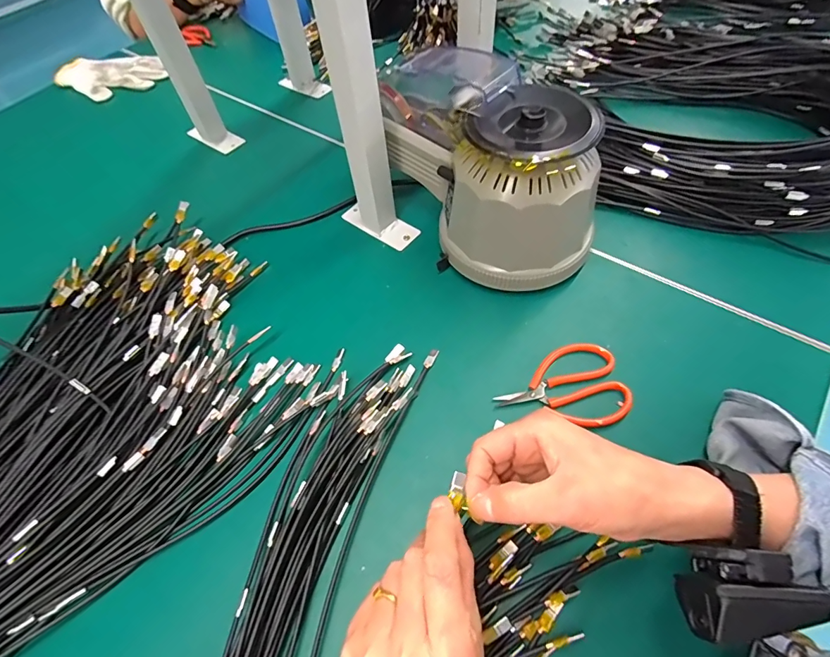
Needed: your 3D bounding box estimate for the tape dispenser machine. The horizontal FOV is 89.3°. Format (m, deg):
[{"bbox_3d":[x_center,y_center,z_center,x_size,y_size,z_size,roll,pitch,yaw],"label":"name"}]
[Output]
[{"bbox_3d":[0.069,-0.166,0.439,0.144,0.148,0.249,-23,58,-10],"label":"tape dispenser machine"}]

